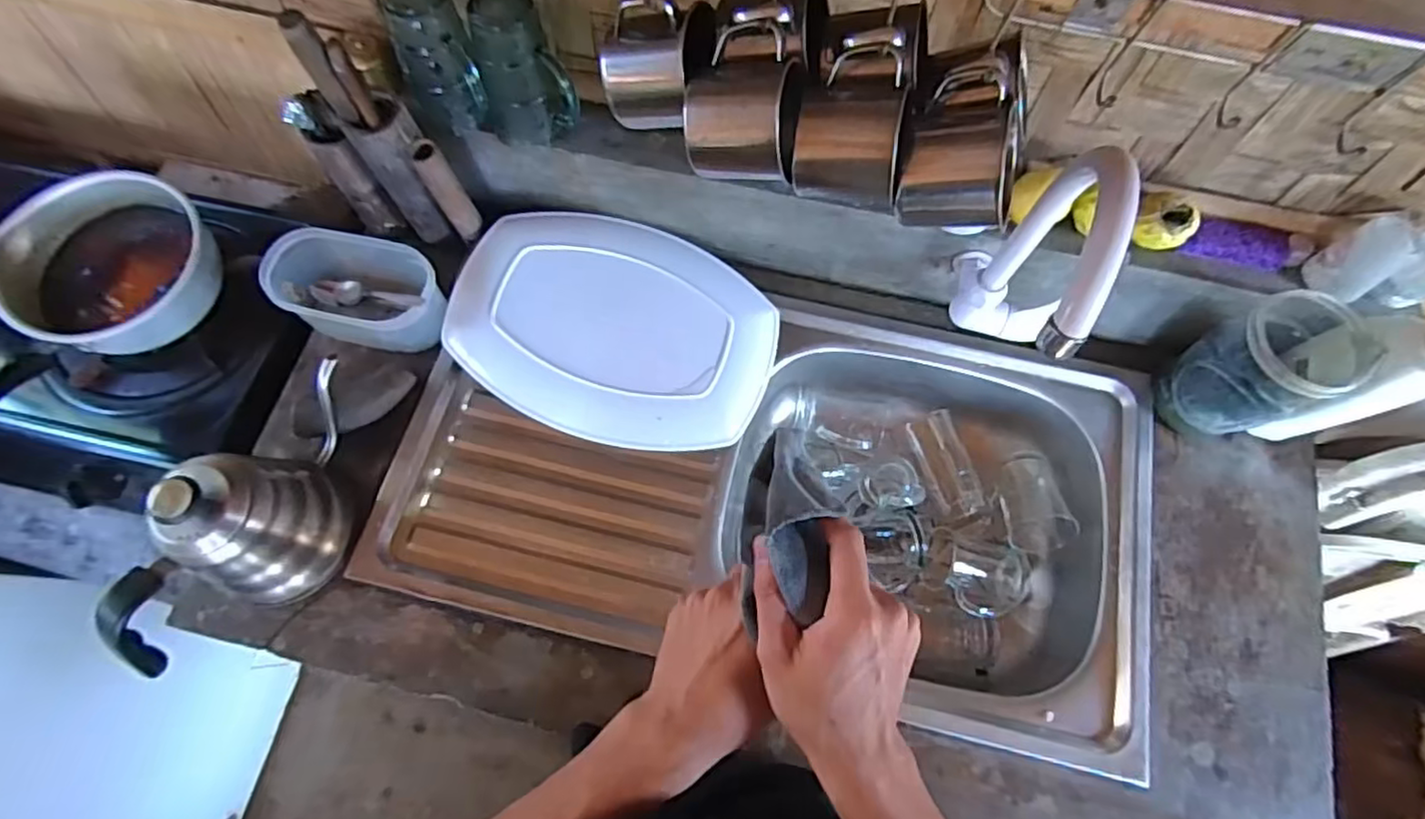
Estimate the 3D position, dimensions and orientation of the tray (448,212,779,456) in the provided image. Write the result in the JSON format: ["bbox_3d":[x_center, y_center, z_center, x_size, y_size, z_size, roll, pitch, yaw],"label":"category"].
[{"bbox_3d":[-0.103,-0.094,0.704,0.335,0.043,0.240,25,73,8],"label":"tray"}]

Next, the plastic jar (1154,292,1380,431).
[{"bbox_3d":[0.523,-0.040,0.628,0.111,0.135,0.096,-24,73,-8],"label":"plastic jar"}]

